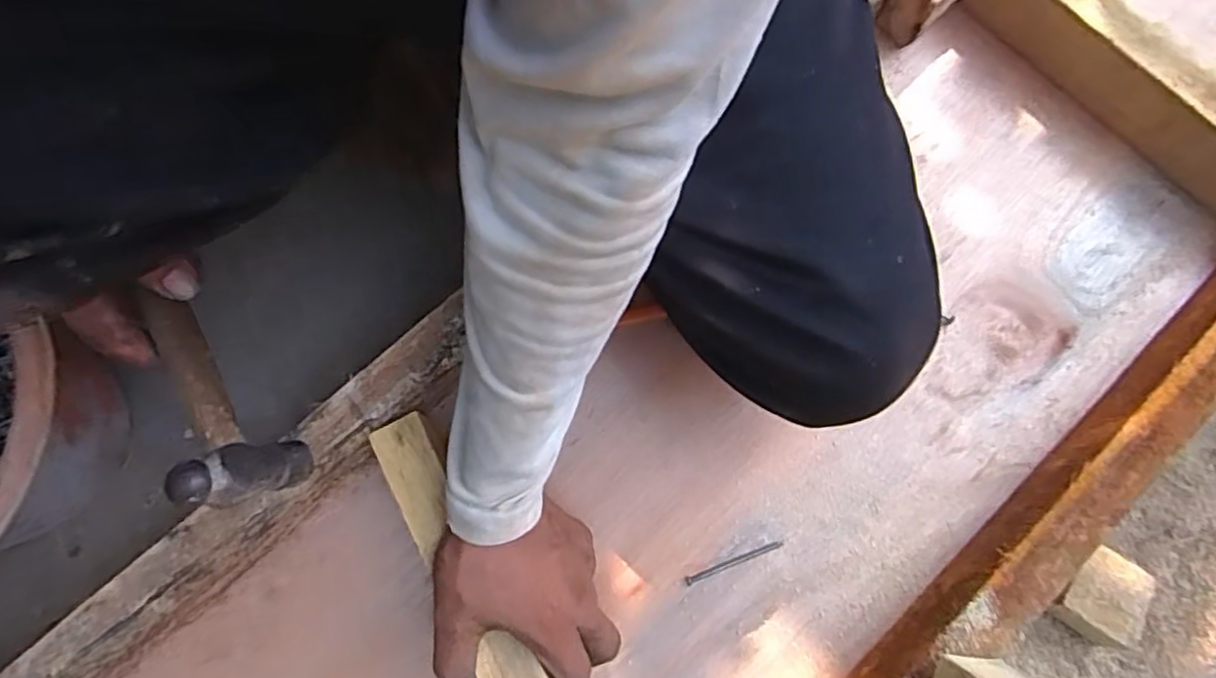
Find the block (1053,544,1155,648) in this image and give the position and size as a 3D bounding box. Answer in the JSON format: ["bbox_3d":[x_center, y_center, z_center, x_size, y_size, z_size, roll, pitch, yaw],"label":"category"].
[{"bbox_3d":[0.367,0.190,0.501,0.052,0.034,0.060,38,79,8],"label":"block"}]

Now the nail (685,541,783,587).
[{"bbox_3d":[0.089,0.159,0.474,0.074,0.004,0.006,-19,78,-5],"label":"nail"}]

